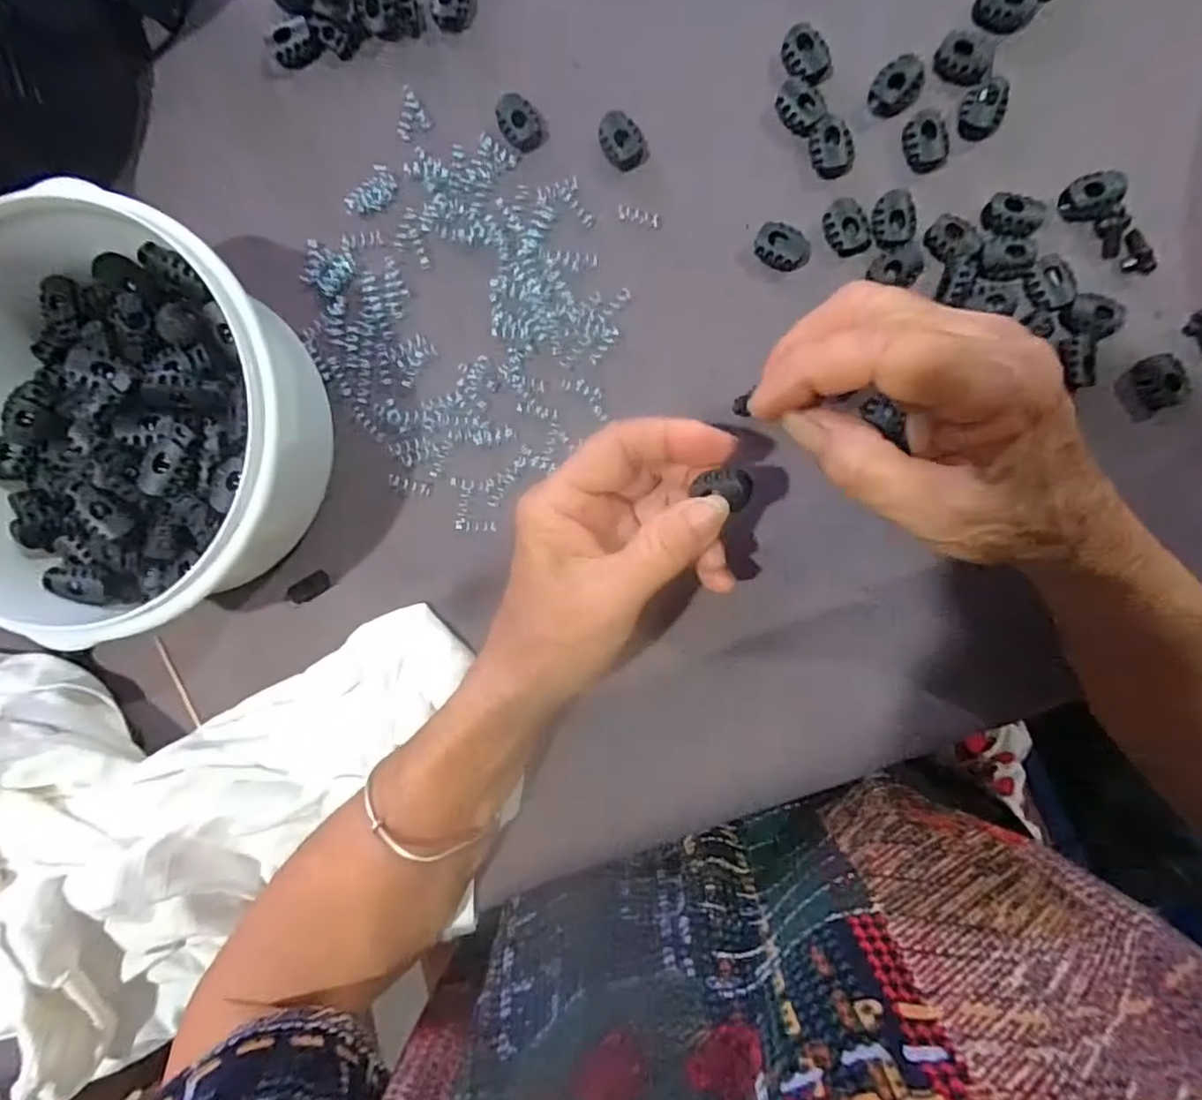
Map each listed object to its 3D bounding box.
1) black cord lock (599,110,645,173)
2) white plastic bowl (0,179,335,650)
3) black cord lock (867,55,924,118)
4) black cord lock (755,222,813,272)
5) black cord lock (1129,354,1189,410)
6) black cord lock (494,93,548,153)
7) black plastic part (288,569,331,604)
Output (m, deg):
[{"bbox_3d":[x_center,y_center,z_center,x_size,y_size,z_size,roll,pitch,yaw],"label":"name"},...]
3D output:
[{"bbox_3d":[0.009,-0.180,0.281,0.018,0.006,0.025,-18,91,5],"label":"black cord lock"},{"bbox_3d":[-0.198,-0.049,0.270,0.154,0.075,0.158,0,92,5],"label":"white plastic bowl"},{"bbox_3d":[0.125,-0.196,0.268,0.017,0.006,0.025,36,95,3],"label":"black cord lock"},{"bbox_3d":[0.079,-0.131,0.277,0.024,0.007,0.018,21,94,4],"label":"black cord lock"},{"bbox_3d":[0.233,-0.070,0.266,0.015,0.008,0.021,-15,91,5],"label":"black cord lock"},{"bbox_3d":[-0.035,-0.190,0.284,0.017,0.007,0.023,-38,89,5],"label":"black cord lock"},{"bbox_3d":[-0.140,0.018,0.307,0.020,0.005,0.011,-31,89,5],"label":"black plastic part"}]

